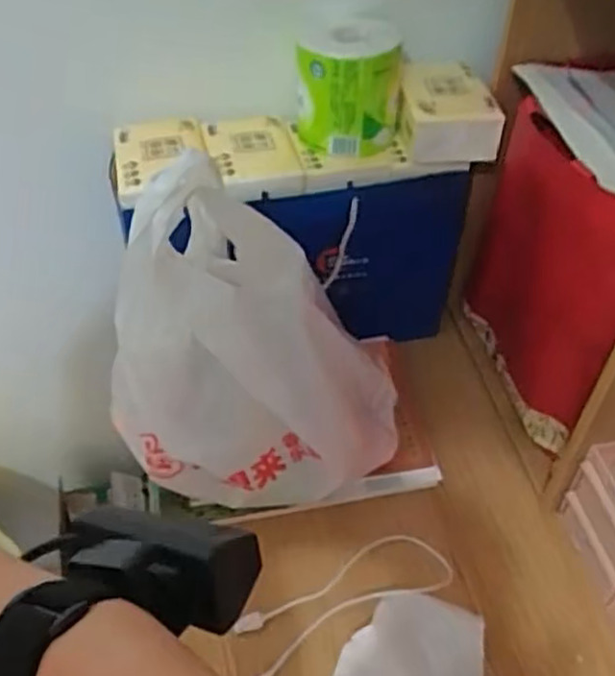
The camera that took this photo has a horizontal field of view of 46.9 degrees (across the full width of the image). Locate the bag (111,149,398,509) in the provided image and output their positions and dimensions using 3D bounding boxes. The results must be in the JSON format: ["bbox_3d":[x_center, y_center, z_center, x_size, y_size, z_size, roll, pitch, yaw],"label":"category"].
[{"bbox_3d":[-0.042,0.009,0.612,0.250,0.321,0.119,2,46,0],"label":"bag"}]

